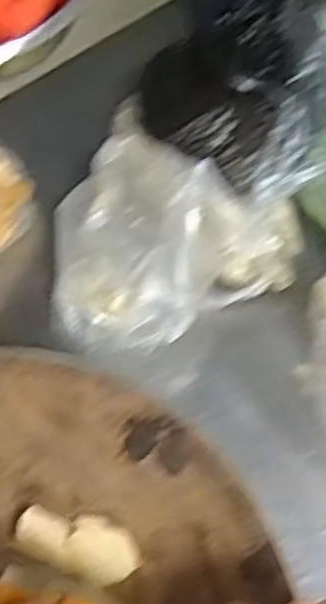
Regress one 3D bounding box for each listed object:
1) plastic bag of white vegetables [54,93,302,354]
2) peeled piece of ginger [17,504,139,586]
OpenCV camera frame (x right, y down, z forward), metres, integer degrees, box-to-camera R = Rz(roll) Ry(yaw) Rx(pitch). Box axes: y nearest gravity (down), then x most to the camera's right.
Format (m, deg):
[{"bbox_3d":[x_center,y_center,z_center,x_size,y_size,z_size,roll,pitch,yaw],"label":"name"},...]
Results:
[{"bbox_3d":[-0.011,-0.074,0.673,0.240,0.104,0.232,31,67,18],"label":"plastic bag of white vegetables"},{"bbox_3d":[-0.057,0.167,0.518,0.084,0.017,0.041,20,64,13],"label":"peeled piece of ginger"}]

